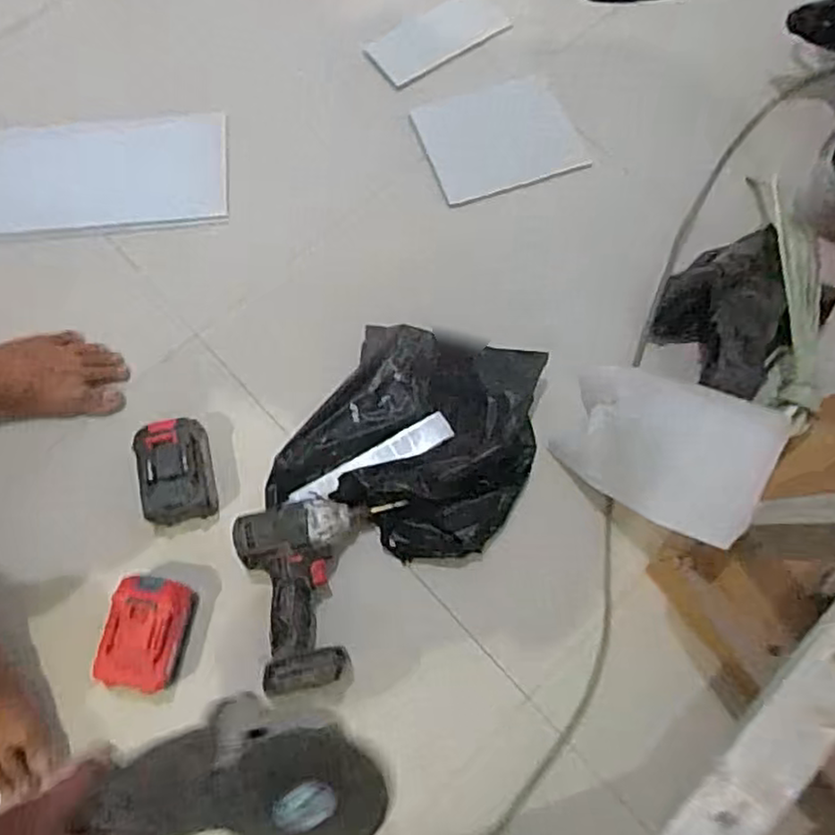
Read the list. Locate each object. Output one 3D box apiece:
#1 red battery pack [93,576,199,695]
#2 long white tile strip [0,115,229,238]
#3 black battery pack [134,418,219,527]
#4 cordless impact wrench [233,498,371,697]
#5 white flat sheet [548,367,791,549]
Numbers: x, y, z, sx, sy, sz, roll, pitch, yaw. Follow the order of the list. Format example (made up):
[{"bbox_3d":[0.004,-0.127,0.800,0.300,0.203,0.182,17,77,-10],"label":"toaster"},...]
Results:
[{"bbox_3d":[-0.291,0.237,0.757,0.083,0.069,0.120,18,72,6],"label":"red battery pack"},{"bbox_3d":[-0.526,-0.346,1.001,0.502,0.021,0.206,-5,66,0],"label":"long white tile strip"},{"bbox_3d":[-0.281,0.065,0.814,0.079,0.061,0.112,-10,71,-3],"label":"black battery pack"},{"bbox_3d":[-0.112,0.192,0.772,0.140,0.064,0.193,-15,71,-5],"label":"cordless impact wrench"},{"bbox_3d":[0.273,0.029,0.785,0.232,0.030,0.177,23,69,36],"label":"white flat sheet"}]

